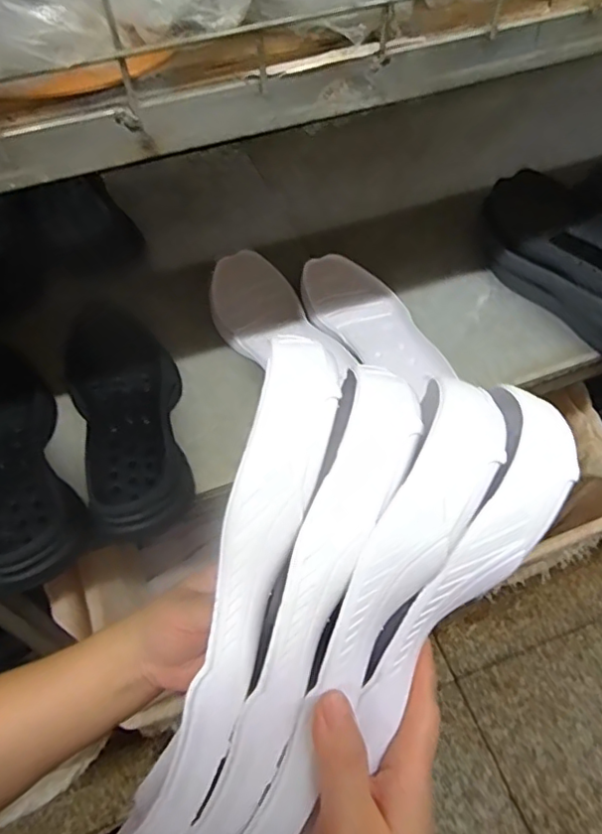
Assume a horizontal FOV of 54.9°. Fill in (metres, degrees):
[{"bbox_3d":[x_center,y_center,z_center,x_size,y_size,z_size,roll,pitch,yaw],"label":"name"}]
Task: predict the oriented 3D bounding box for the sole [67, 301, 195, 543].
[{"bbox_3d":[-0.187,-0.018,0.630,0.115,0.044,0.325,-19,55,-11],"label":"sole"}]

